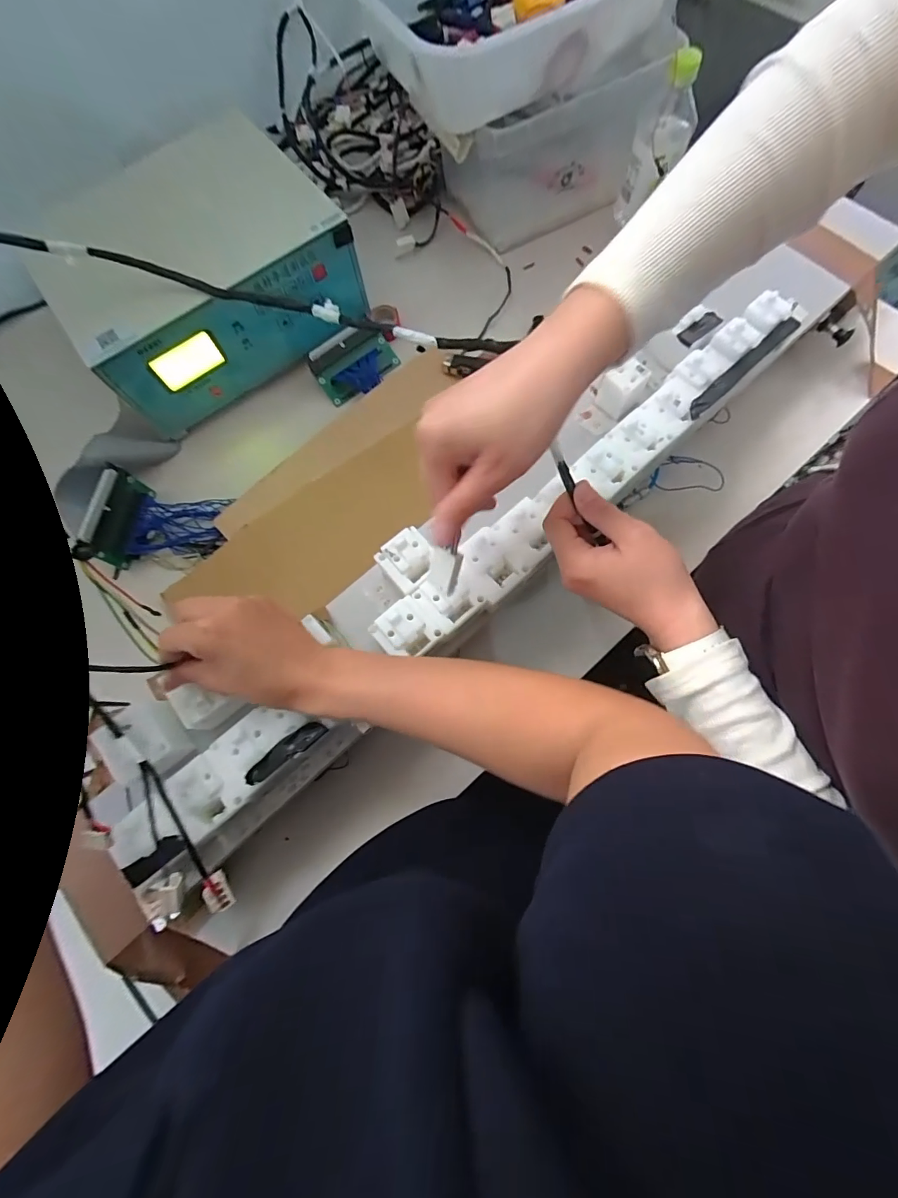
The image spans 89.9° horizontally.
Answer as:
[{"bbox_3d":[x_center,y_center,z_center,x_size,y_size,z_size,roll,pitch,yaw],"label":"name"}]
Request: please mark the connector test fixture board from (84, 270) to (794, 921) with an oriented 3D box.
[{"bbox_3d":[0.028,-0.041,0.393,0.737,0.062,0.122,-39,77,-7],"label":"connector test fixture board"}]

